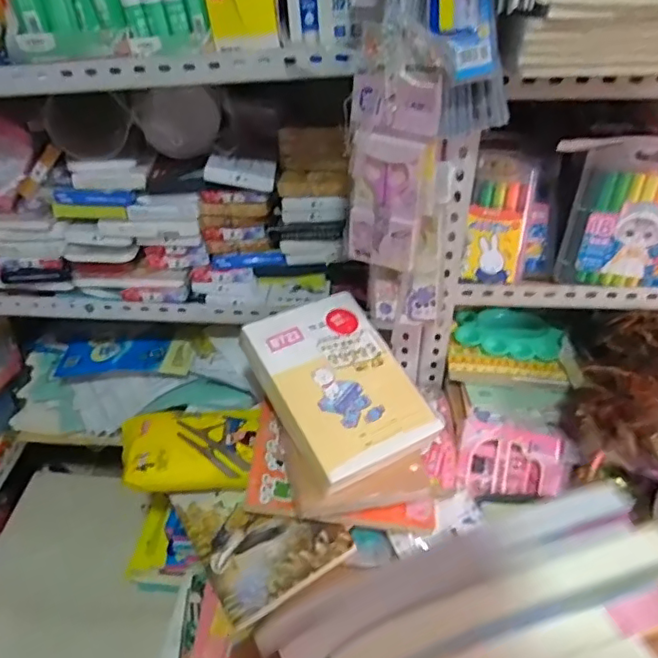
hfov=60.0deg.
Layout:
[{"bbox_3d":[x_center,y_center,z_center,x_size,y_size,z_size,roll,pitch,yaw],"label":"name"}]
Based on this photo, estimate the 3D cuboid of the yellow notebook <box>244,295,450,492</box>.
[{"bbox_3d":[0.010,0.058,0.635,0.146,0.021,0.210,-22,60,-23],"label":"yellow notebook"}]

